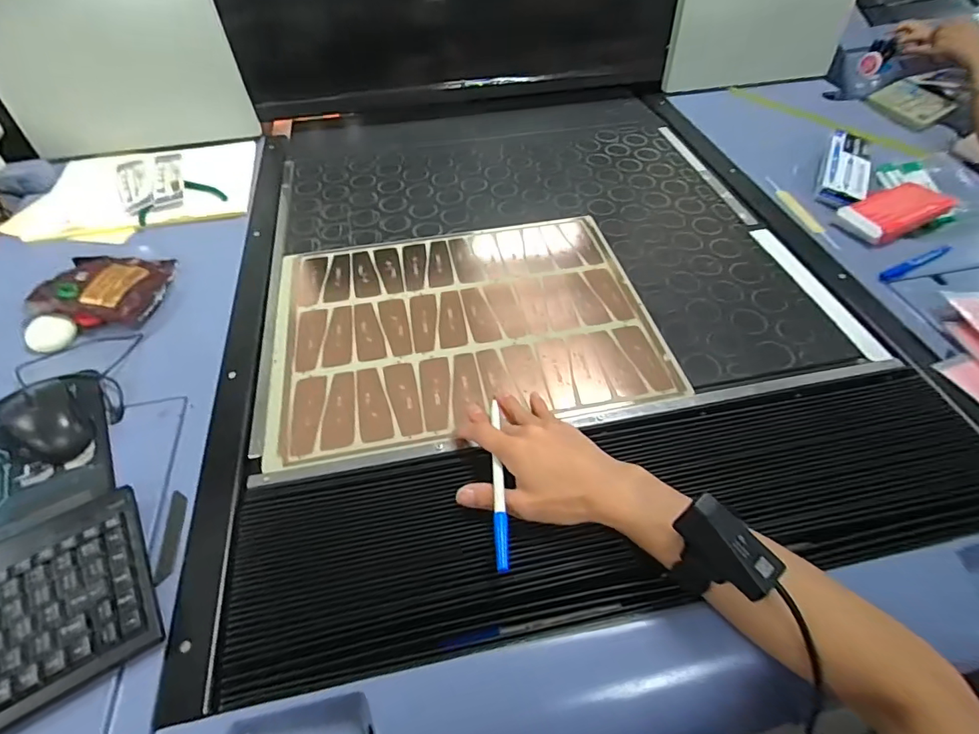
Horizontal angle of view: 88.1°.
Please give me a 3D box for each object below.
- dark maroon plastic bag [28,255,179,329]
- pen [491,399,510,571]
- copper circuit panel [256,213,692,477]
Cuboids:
[{"bbox_3d":[-0.514,-0.108,0.682,0.156,0.031,0.115,3,50,2],"label":"dark maroon plastic bag"},{"bbox_3d":[0.008,0.099,0.450,0.012,0.017,0.170,-2,46,-1],"label":"pen"},{"bbox_3d":[-0.033,-0.062,0.630,0.445,0.009,0.346,-10,50,-7],"label":"copper circuit panel"}]

